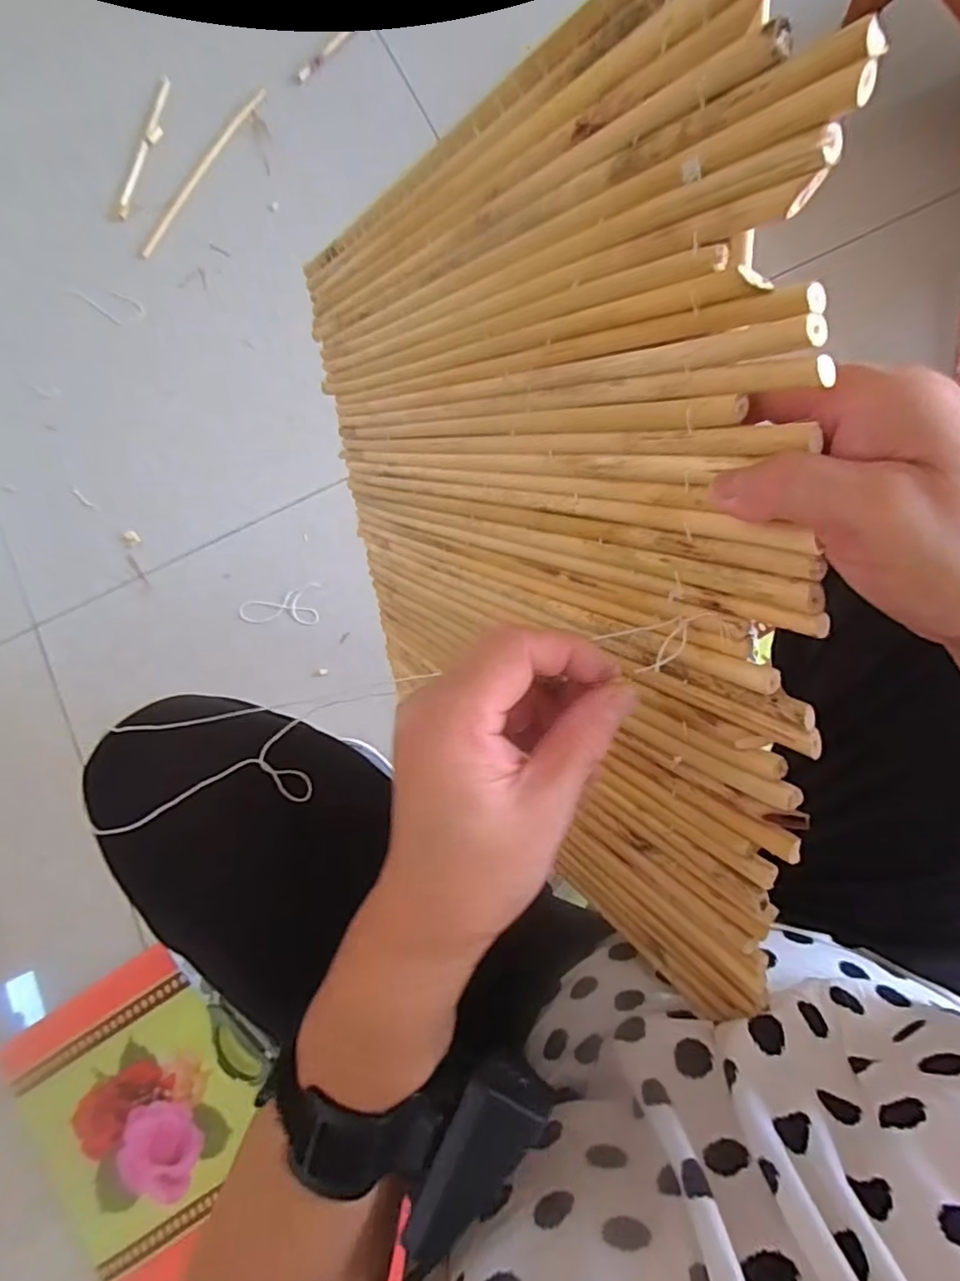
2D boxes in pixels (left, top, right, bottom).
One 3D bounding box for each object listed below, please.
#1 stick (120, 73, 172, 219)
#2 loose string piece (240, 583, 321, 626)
[{"bbox_3d":[-0.504,-0.744,0.905,0.028,0.007,0.237,14,82,4],"label":"stick"},{"bbox_3d":[-0.262,-0.048,0.783,0.105,0.005,0.056,0,82,2],"label":"loose string piece"}]

